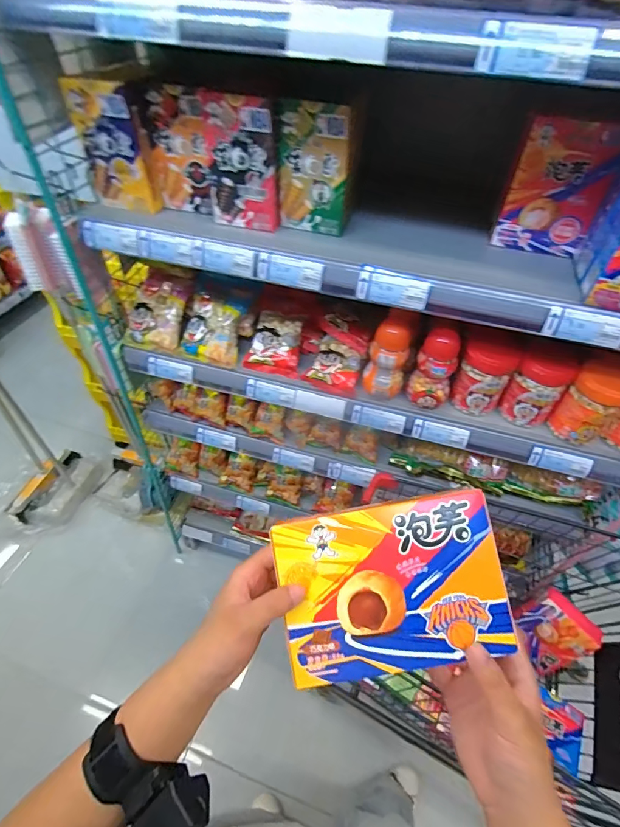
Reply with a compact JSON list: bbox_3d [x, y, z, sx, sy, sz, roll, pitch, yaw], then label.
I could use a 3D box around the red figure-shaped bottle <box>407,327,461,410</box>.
[{"bbox_3d":[0.206,-0.070,0.688,0.066,0.129,0.055,22,51,15],"label":"red figure-shaped bottle"}]

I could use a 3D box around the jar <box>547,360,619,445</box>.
[{"bbox_3d":[0.451,-0.016,0.668,0.077,0.120,0.078,2,49,-2],"label":"jar"}]

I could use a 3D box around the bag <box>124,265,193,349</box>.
[{"bbox_3d":[-0.295,-0.207,0.828,0.113,0.041,0.152,15,83,10],"label":"bag"}]

